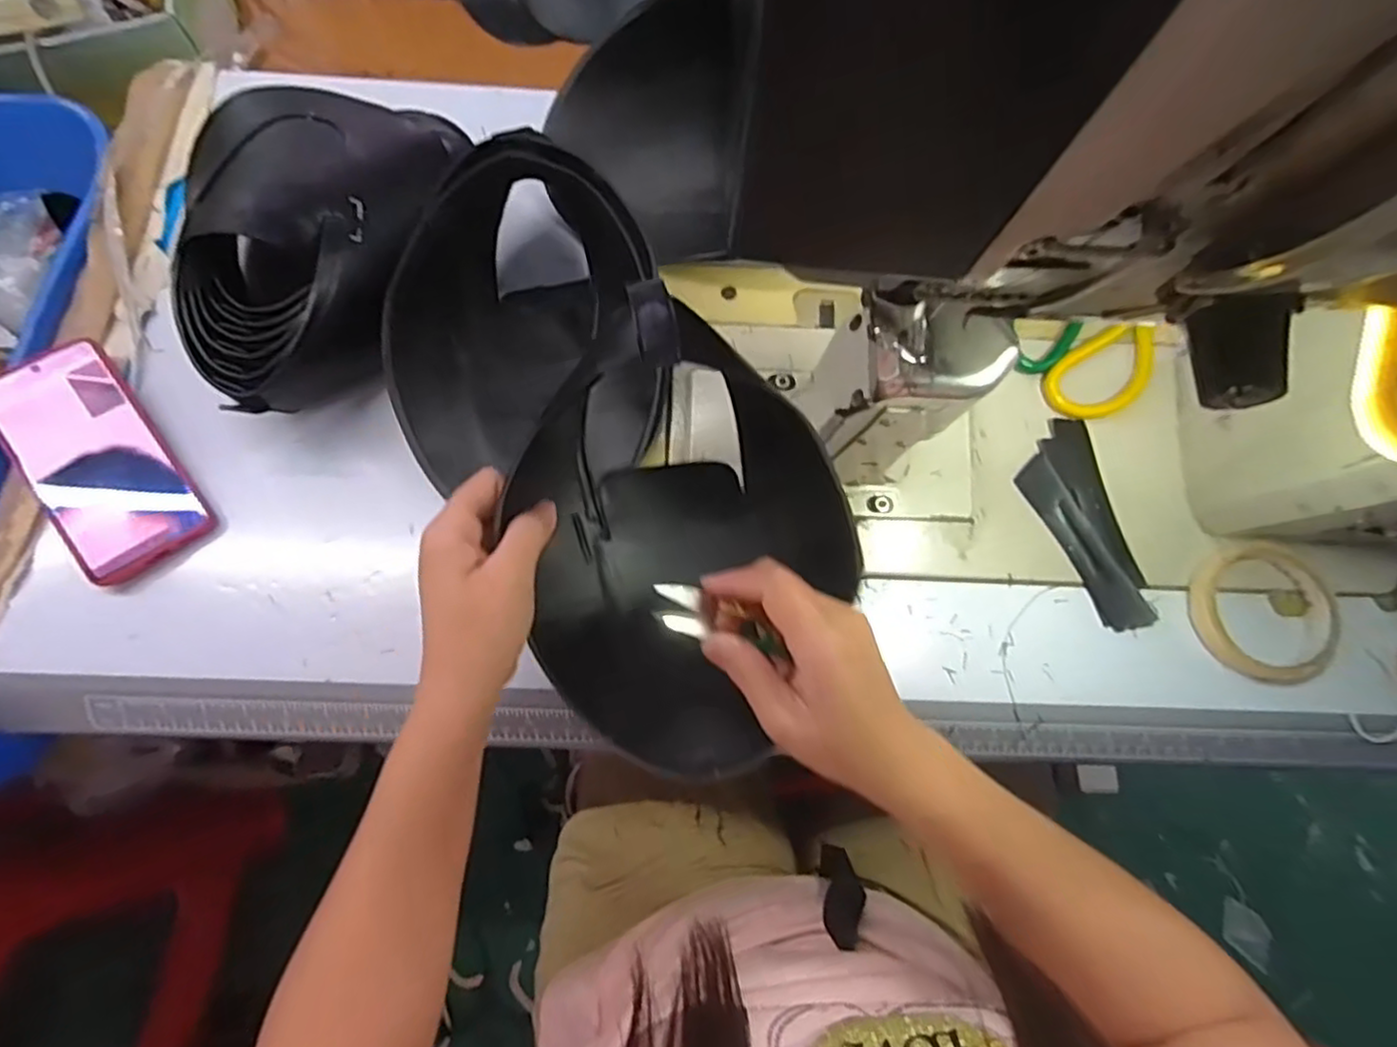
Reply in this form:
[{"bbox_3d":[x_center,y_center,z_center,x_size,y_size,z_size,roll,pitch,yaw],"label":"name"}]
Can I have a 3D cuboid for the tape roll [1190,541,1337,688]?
[{"bbox_3d":[0.370,0.058,0.450,0.088,0.021,0.090,0,76,-1],"label":"tape roll"}]

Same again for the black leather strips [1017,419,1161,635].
[{"bbox_3d":[0.264,0.001,0.462,0.052,0.020,0.139,-24,77,-7],"label":"black leather strips"}]

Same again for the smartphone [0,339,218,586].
[{"bbox_3d":[-0.399,-0.045,0.456,0.077,0.013,0.167,-35,83,-24],"label":"smartphone"}]

